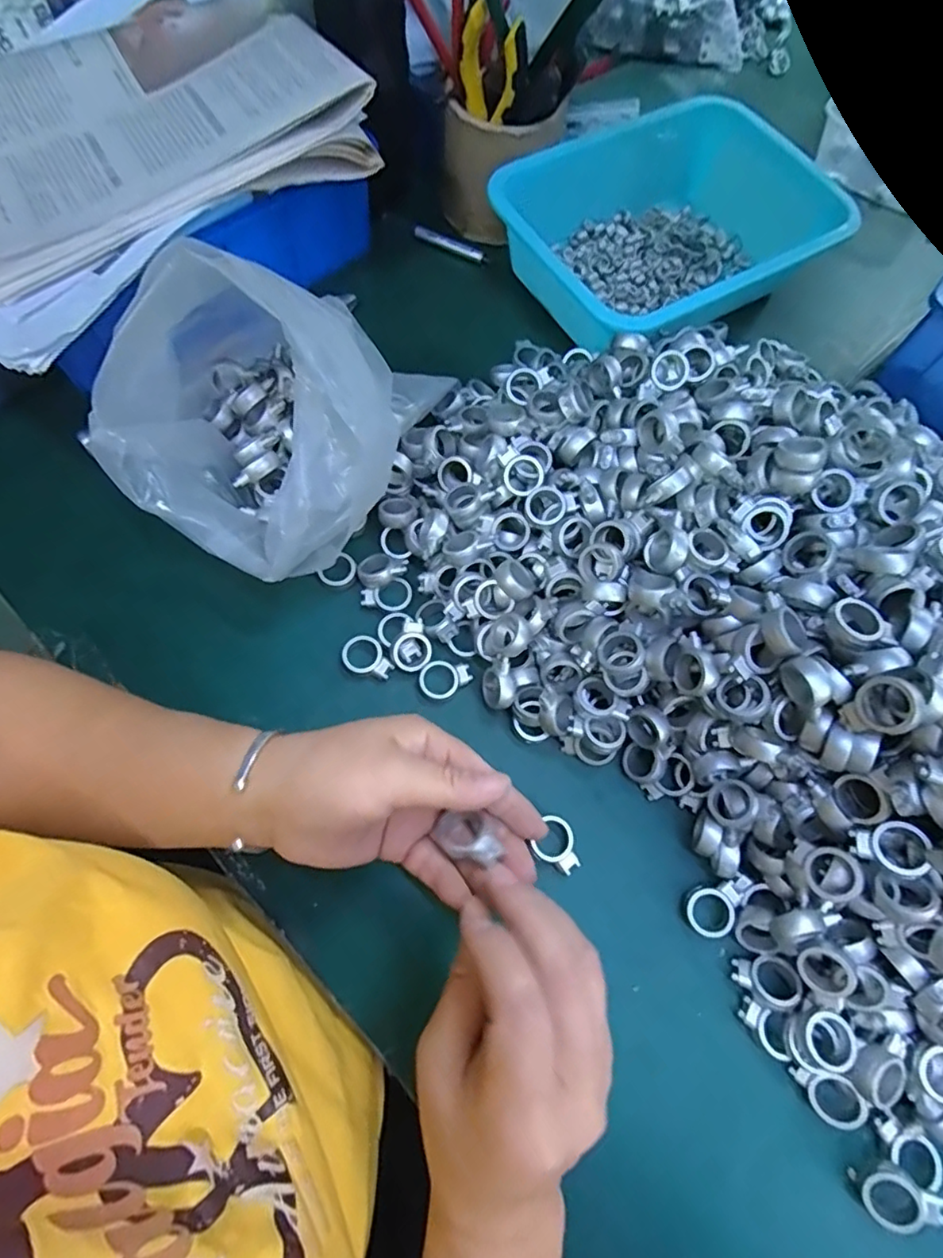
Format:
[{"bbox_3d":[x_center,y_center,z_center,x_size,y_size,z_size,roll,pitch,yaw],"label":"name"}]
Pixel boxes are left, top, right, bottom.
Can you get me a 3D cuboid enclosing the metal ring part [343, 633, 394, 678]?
[{"bbox_3d":[-0.068,0.020,0.370,0.025,0.009,0.033,-36,74,-16],"label":"metal ring part"}]

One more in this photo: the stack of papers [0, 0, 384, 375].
[{"bbox_3d":[-0.259,-0.332,0.388,0.329,0.062,0.257,-41,75,-17],"label":"stack of papers"}]

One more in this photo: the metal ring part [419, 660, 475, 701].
[{"bbox_3d":[-0.017,0.031,0.368,0.034,0.006,0.024,-26,72,-12],"label":"metal ring part"}]

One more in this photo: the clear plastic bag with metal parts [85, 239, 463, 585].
[{"bbox_3d":[-0.116,-0.130,0.346,0.144,0.152,0.174,17,68,4],"label":"clear plastic bag with metal parts"}]

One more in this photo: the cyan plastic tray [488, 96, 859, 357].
[{"bbox_3d":[0.166,-0.332,0.482,0.258,0.072,0.190,-27,72,-13],"label":"cyan plastic tray"}]

